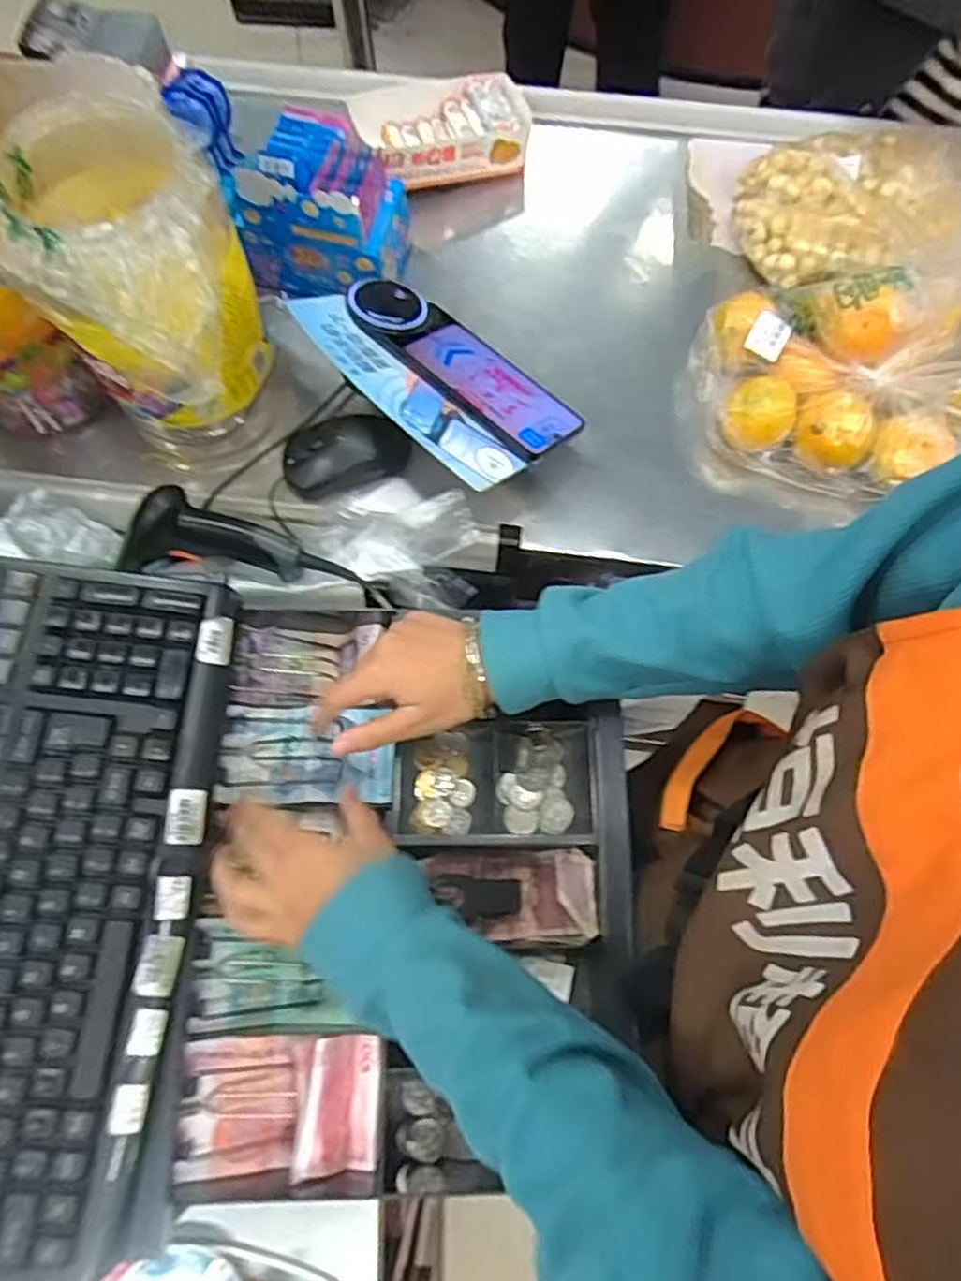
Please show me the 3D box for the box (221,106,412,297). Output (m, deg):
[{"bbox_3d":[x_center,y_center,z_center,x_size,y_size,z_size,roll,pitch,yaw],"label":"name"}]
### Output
[{"bbox_3d":[-0.138,-0.404,0.683,0.145,0.103,0.130,16,73,5],"label":"box"}]

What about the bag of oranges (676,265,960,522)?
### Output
[{"bbox_3d":[0.307,-0.217,0.635,0.248,0.120,0.156,23,74,7],"label":"bag of oranges"}]

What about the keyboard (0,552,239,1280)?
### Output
[{"bbox_3d":[-0.253,0.137,0.431,0.164,0.039,0.384,5,72,1],"label":"keyboard"}]

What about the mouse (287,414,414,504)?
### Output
[{"bbox_3d":[-0.118,-0.163,0.649,0.107,0.029,0.061,-17,73,-5],"label":"mouse"}]

